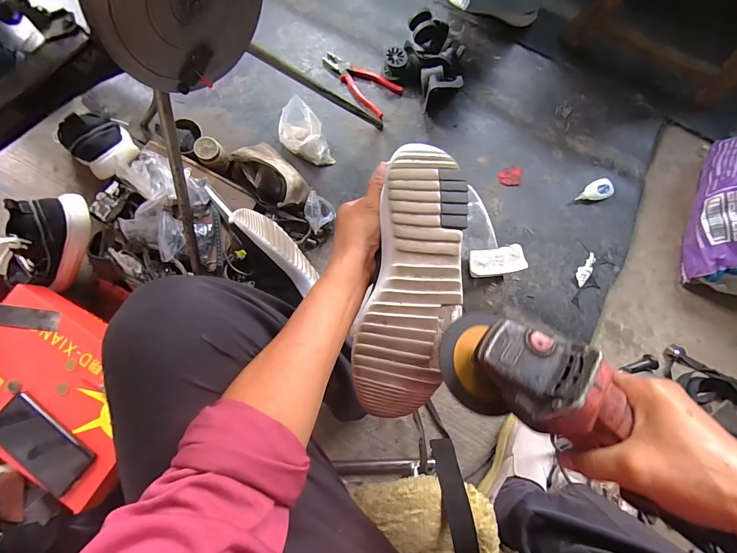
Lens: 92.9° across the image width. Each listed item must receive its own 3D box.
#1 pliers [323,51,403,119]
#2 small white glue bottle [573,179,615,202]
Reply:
[{"bbox_3d":[-0.017,-0.435,0.771,0.178,0.014,0.087,39,81,4],"label":"pliers"},{"bbox_3d":[0.498,-0.183,0.770,0.076,0.026,0.045,-29,83,-7],"label":"small white glue bottle"}]

